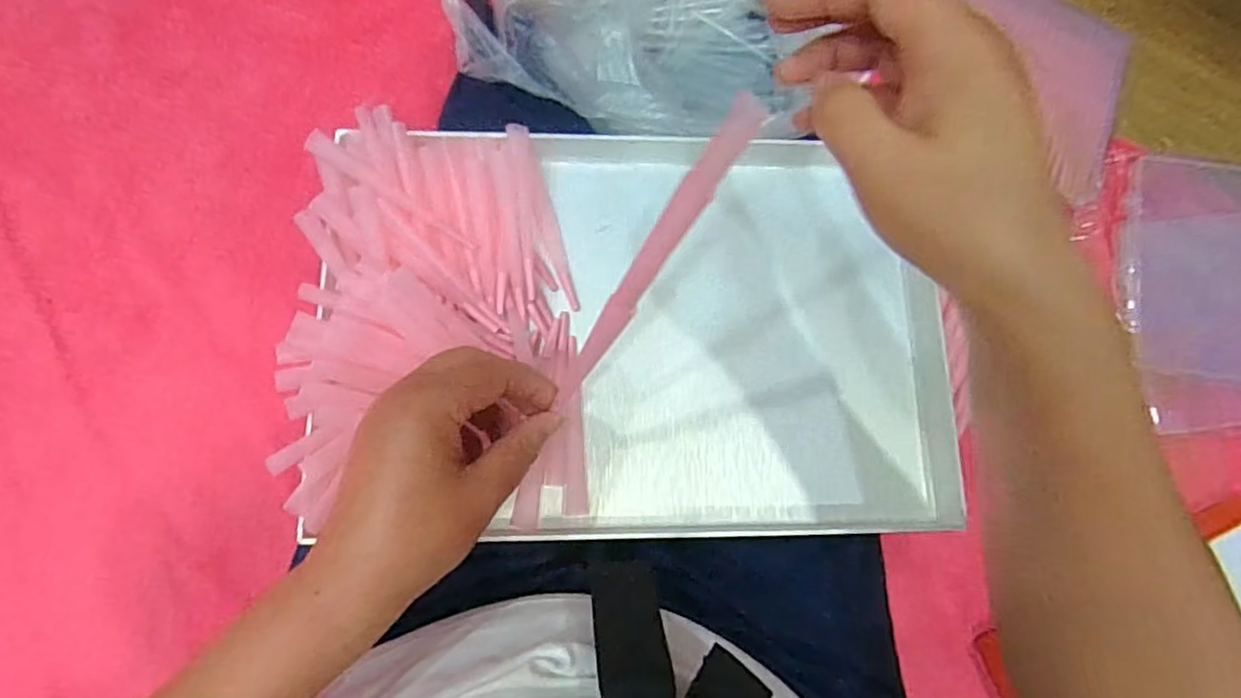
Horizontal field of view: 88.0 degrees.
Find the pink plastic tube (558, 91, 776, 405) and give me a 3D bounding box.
[{"bbox_3d":[0.007,-0.027,0.253,0.011,0.165,0.008,34,45,-1],"label":"pink plastic tube"}]

